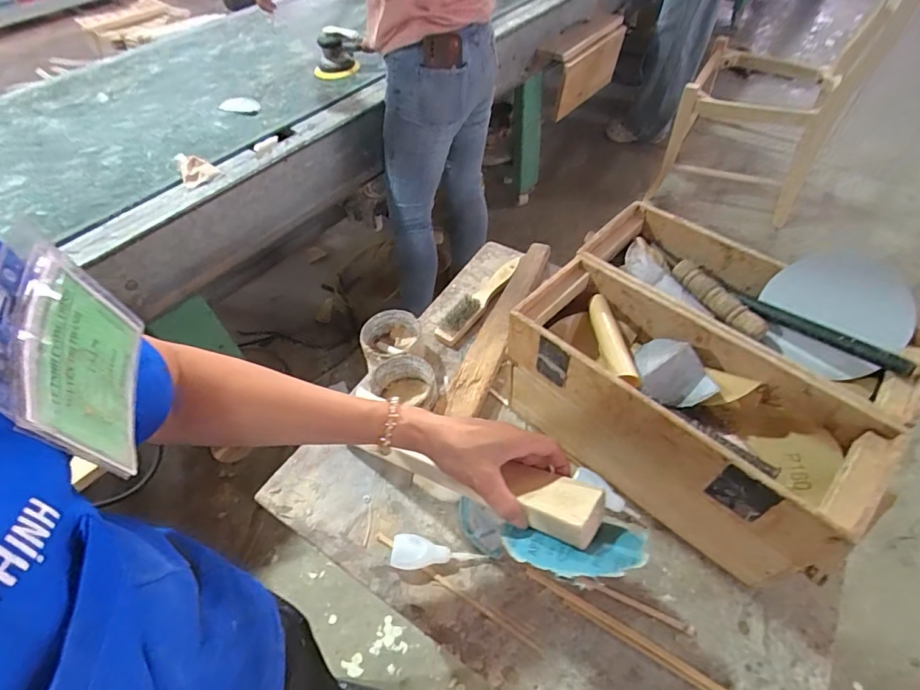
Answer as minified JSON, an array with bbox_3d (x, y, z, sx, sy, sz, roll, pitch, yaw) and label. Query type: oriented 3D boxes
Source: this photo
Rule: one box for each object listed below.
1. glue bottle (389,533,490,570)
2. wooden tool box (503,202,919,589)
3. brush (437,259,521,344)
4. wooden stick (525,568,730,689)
[{"bbox_3d":[-0.025,0.217,0.490,0.097,0.015,0.033,0,51,4],"label":"glue bottle"},{"bbox_3d":[0.248,0.037,0.501,0.245,0.173,0.322,-38,58,-24],"label":"wooden tool box"},{"bbox_3d":[0.031,-0.074,0.701,0.040,0.023,0.185,25,57,22],"label":"brush"},{"bbox_3d":[0.170,0.280,0.439,0.232,0.004,0.015,24,57,22],"label":"wooden stick"}]

